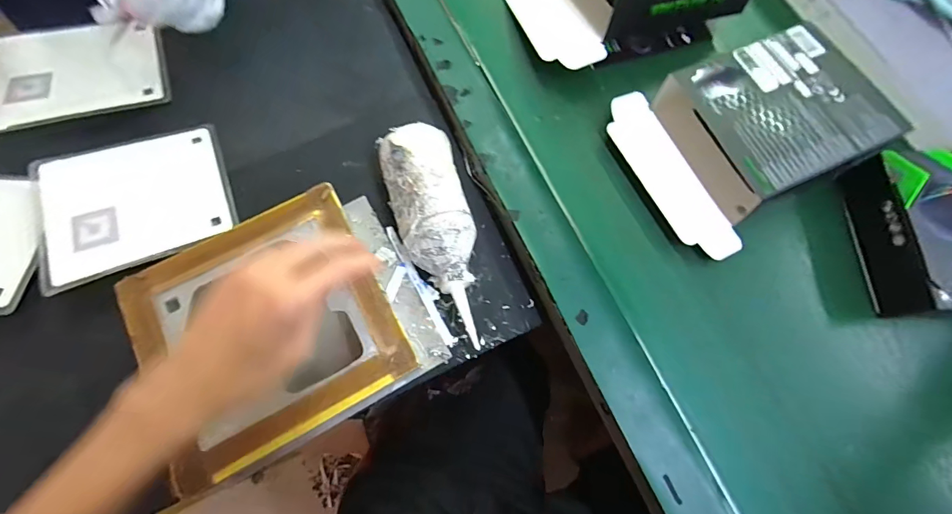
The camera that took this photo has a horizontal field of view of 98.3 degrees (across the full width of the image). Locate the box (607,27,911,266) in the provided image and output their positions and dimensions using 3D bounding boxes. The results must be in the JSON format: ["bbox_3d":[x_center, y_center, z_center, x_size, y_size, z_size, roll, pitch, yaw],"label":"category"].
[{"bbox_3d":[0.286,-0.131,0.432,0.240,0.058,0.197,-25,76,-8],"label":"box"}]

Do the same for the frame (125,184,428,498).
[{"bbox_3d":[-0.184,0.059,0.360,0.205,0.019,0.195,-29,77,-7],"label":"frame"}]

